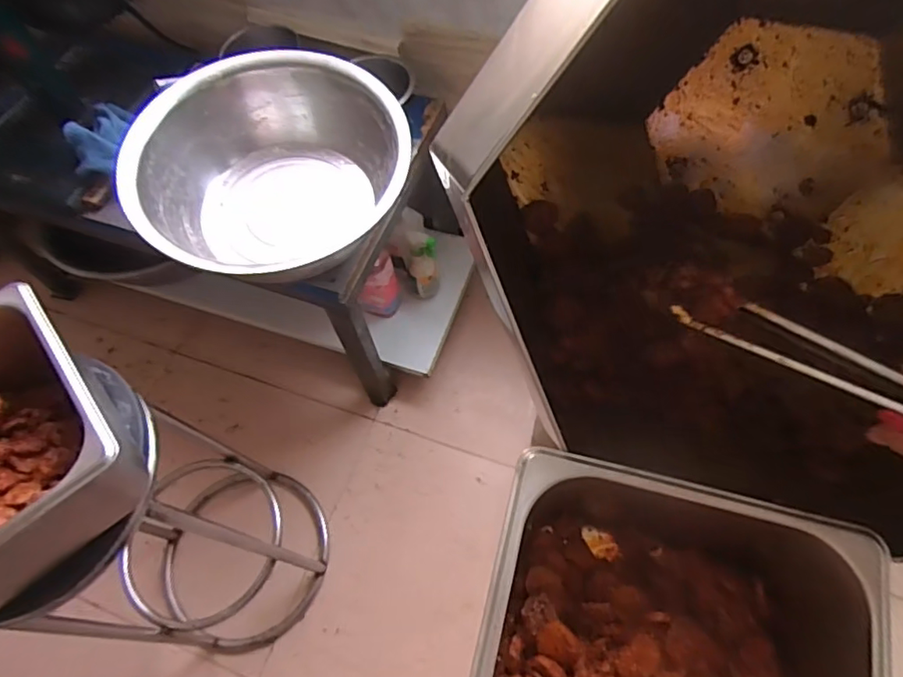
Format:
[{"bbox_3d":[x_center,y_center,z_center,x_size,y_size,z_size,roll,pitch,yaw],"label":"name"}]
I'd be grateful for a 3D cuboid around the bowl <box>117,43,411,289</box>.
[{"bbox_3d":[-0.307,-0.285,1.036,0.436,0.195,0.409,-1,66,1],"label":"bowl"}]

